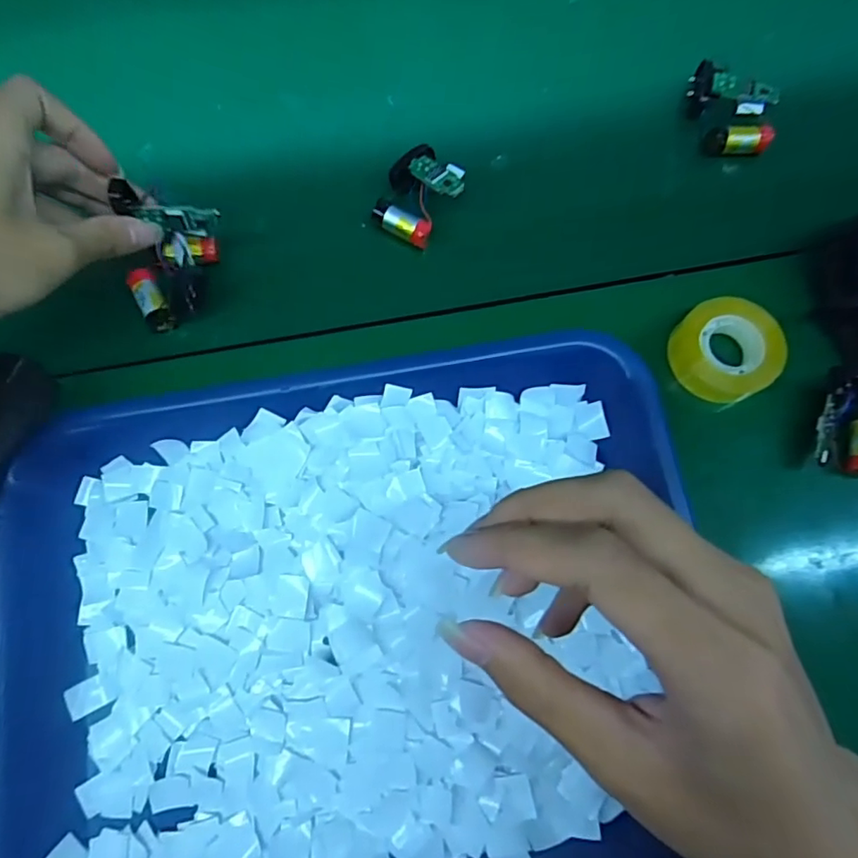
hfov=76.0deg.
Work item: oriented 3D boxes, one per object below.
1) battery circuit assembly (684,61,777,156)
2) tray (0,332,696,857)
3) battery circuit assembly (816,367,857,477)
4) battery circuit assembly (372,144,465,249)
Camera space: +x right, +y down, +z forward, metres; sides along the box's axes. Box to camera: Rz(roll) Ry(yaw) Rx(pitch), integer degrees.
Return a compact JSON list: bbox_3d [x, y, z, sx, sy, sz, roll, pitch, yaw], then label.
[{"bbox_3d":[0.194,-0.204,0.356,0.052,0.021,0.054,9,78,2],"label":"battery circuit assembly"},{"bbox_3d":[-0.030,0.094,0.264,0.320,0.035,0.256,-11,75,-1],"label":"tray"},{"bbox_3d":[0.229,-0.004,0.299,0.033,0.024,0.054,9,78,2],"label":"battery circuit assembly"},{"bbox_3d":[-0.006,-0.143,0.334,0.048,0.026,0.055,44,82,9],"label":"battery circuit assembly"}]

